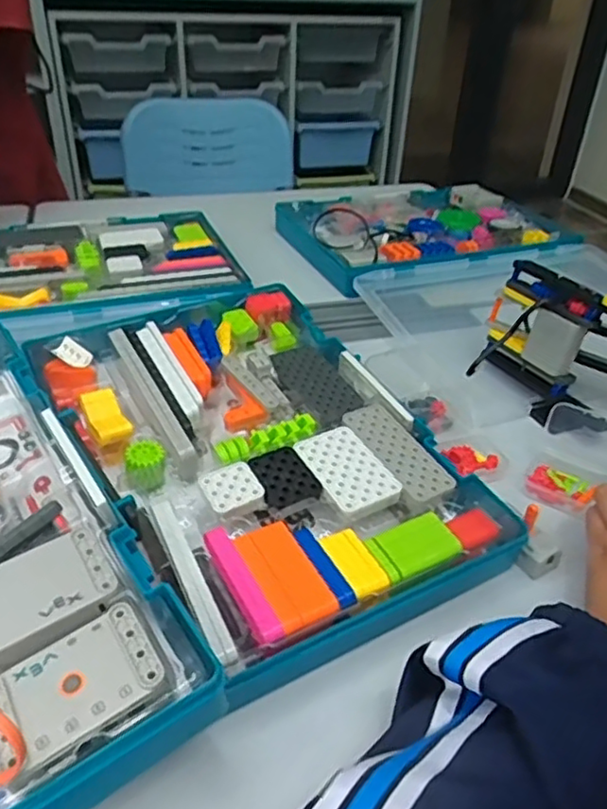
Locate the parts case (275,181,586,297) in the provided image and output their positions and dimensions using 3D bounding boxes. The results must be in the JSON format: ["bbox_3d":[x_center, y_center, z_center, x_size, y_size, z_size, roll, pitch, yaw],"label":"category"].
[{"bbox_3d":[0.158,-0.252,0.913,0.338,0.049,0.289,-12,38,-21],"label":"parts case"}]

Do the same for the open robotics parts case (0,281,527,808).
[{"bbox_3d":[-0.143,0.060,0.425,0.499,0.065,0.358,-20,42,-30],"label":"open robotics parts case"}]

